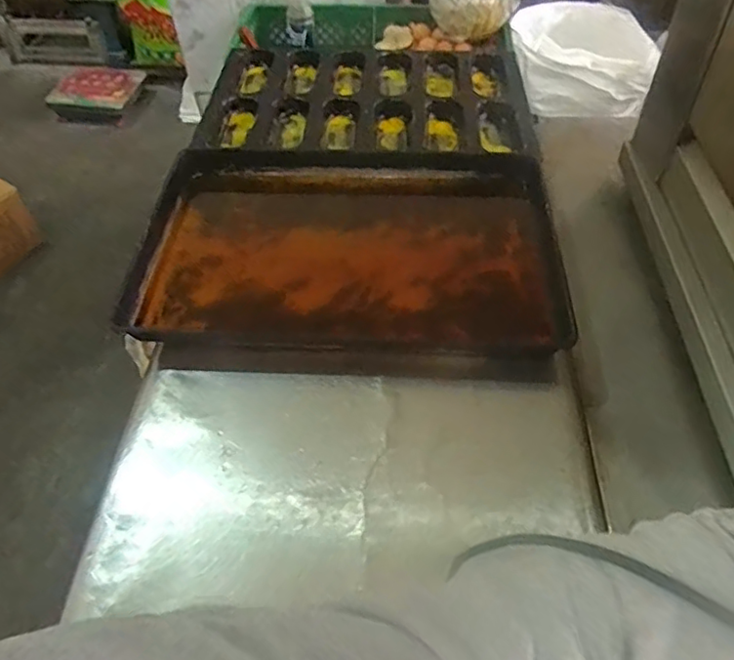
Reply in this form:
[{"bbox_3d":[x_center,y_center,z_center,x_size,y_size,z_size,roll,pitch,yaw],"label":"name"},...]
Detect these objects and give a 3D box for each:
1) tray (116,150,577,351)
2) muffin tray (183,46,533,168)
[{"bbox_3d":[-0.025,-0.126,0.911,0.608,0.049,0.403,3,50,0],"label":"tray"},{"bbox_3d":[0.003,-0.442,1.178,0.606,0.063,0.420,4,50,5],"label":"muffin tray"}]

